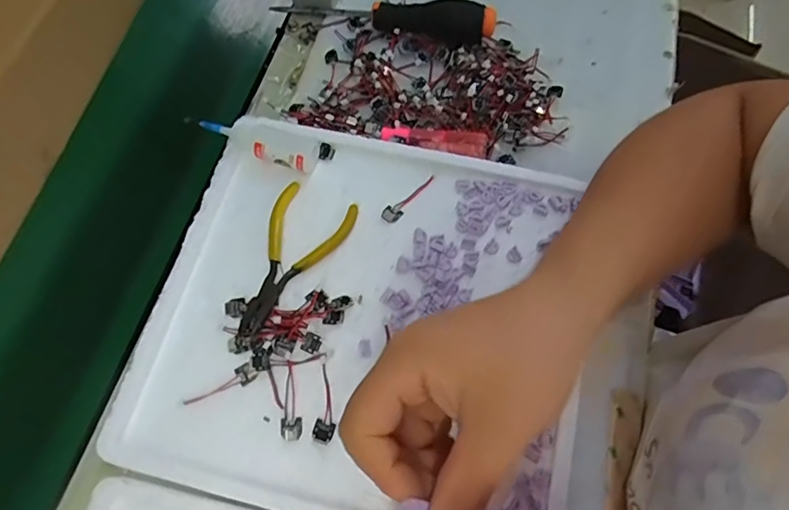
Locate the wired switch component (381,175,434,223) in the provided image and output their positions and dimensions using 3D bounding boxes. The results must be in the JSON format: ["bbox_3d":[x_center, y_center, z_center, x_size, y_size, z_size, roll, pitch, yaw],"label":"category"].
[{"bbox_3d":[0.009,-0.042,0.376,0.014,0.006,0.048,35,71,13],"label":"wired switch component"}]

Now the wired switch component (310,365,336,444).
[{"bbox_3d":[-0.042,0.091,0.320,0.013,0.004,0.045,5,67,1],"label":"wired switch component"}]

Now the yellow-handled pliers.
[{"bbox_3d":[-0.070,0.004,0.352,0.055,0.007,0.110,18,68,9],"label":"yellow-handled pliers"}]

